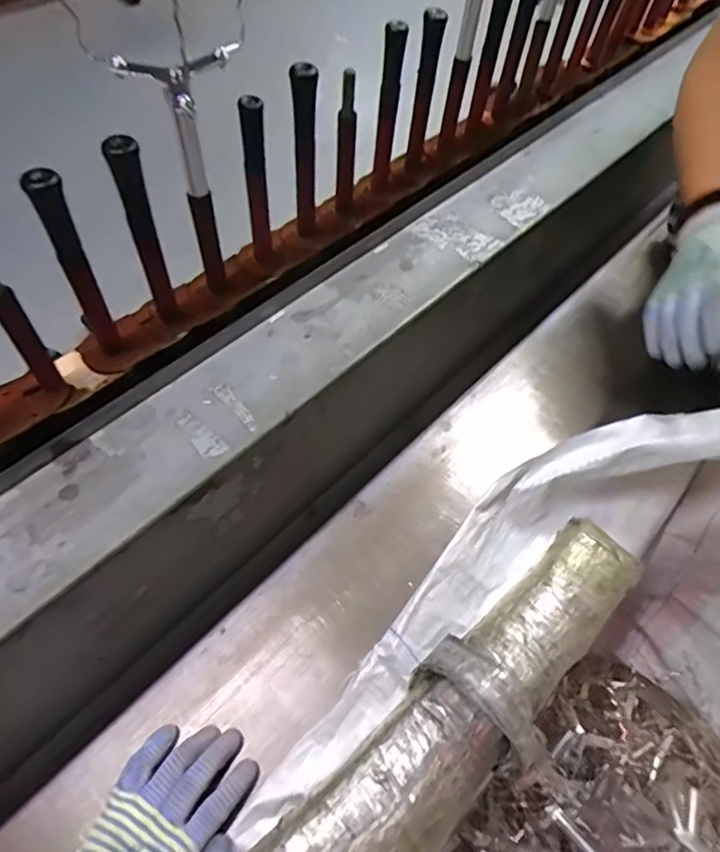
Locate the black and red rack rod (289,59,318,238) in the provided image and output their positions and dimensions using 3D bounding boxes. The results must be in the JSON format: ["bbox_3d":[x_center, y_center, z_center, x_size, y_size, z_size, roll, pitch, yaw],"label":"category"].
[{"bbox_3d":[-0.045,-0.222,0.460,0.022,0.141,0.014,-13,59,-9],"label":"black and red rack rod"}]

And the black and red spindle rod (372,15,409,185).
[{"bbox_3d":[0.025,-0.283,0.500,0.021,0.134,0.016,1,58,0],"label":"black and red spindle rod"}]

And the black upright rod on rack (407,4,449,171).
[{"bbox_3d":[0.060,-0.309,0.520,0.020,0.136,0.018,5,58,2],"label":"black upright rod on rack"}]

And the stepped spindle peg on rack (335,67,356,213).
[{"bbox_3d":[-0.013,-0.243,0.487,0.018,0.118,0.017,1,58,0],"label":"stepped spindle peg on rack"}]

